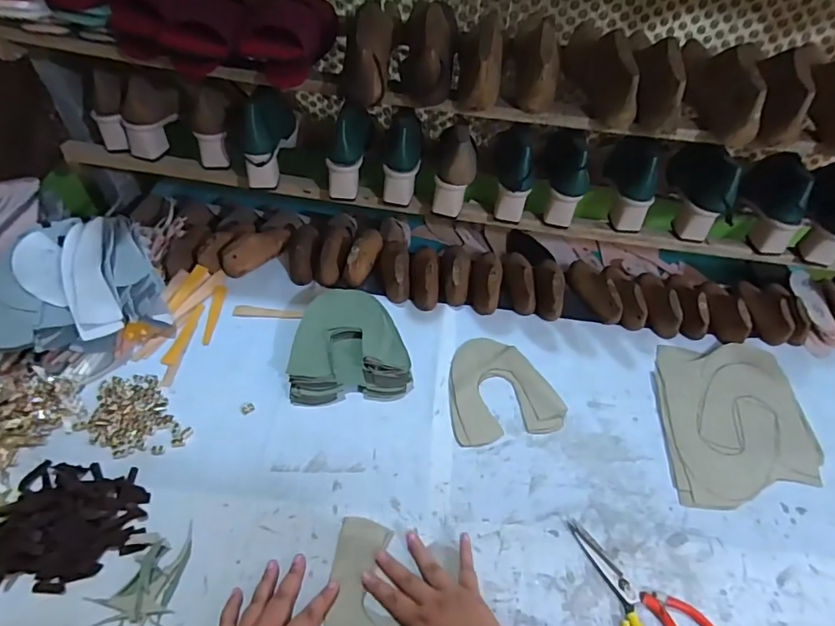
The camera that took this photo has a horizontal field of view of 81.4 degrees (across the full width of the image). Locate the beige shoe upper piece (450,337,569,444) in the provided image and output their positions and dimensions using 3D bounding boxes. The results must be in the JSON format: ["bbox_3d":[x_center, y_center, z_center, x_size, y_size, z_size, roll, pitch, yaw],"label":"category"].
[{"bbox_3d":[0.121,0.109,0.732,0.163,0.007,0.167,-7,52,-11],"label":"beige shoe upper piece"}]

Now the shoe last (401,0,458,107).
[{"bbox_3d":[0.020,-0.390,0.690,0.074,0.088,0.209,5,50,-1],"label":"shoe last"}]

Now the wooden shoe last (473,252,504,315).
[{"bbox_3d":[0.119,-0.060,0.832,0.052,0.053,0.132,10,50,3],"label":"wooden shoe last"}]

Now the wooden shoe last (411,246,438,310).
[{"bbox_3d":[0.013,-0.071,0.836,0.049,0.056,0.133,4,50,-2],"label":"wooden shoe last"}]

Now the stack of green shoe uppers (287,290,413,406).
[{"bbox_3d":[-0.103,0.046,0.737,0.169,0.047,0.177,-3,51,-8],"label":"stack of green shoe uppers"}]

